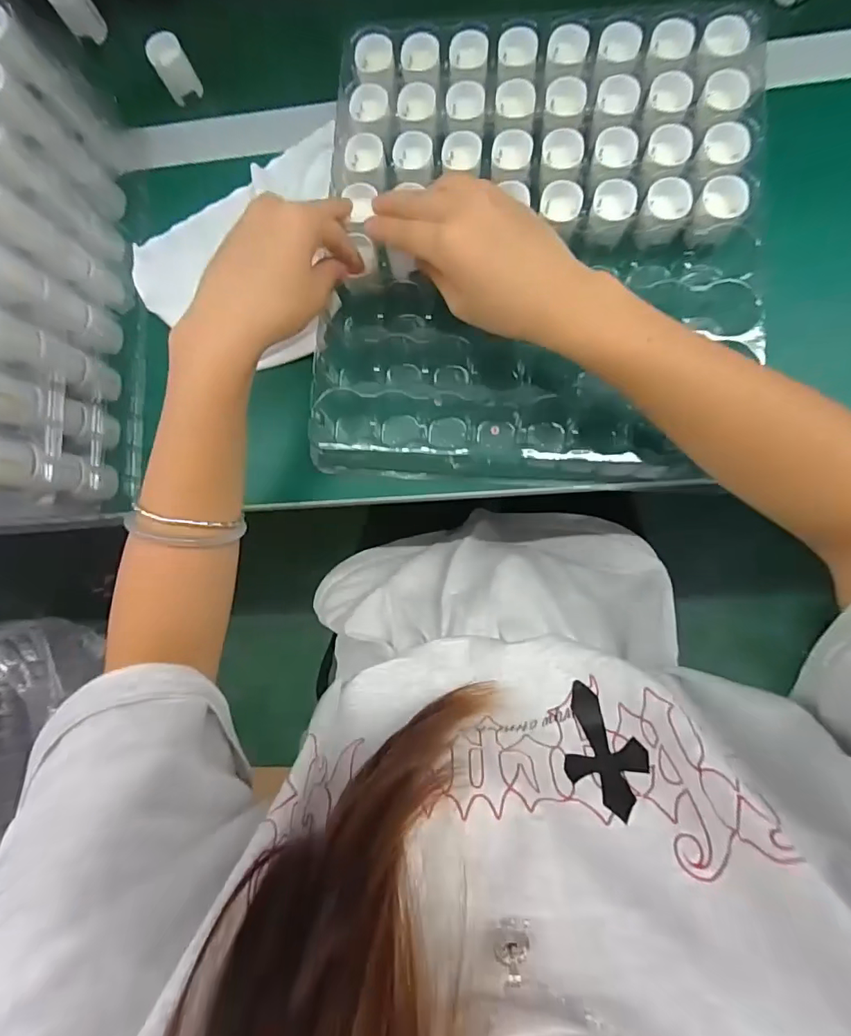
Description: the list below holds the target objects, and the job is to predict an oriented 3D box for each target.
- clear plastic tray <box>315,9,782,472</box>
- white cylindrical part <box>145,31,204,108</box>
[{"bbox_3d":[0.080,-0.197,0.352,0.305,0.049,0.333,3,85,2],"label":"clear plastic tray"},{"bbox_3d":[-0.215,-0.385,0.411,0.029,0.030,0.034,-33,83,1],"label":"white cylindrical part"}]

